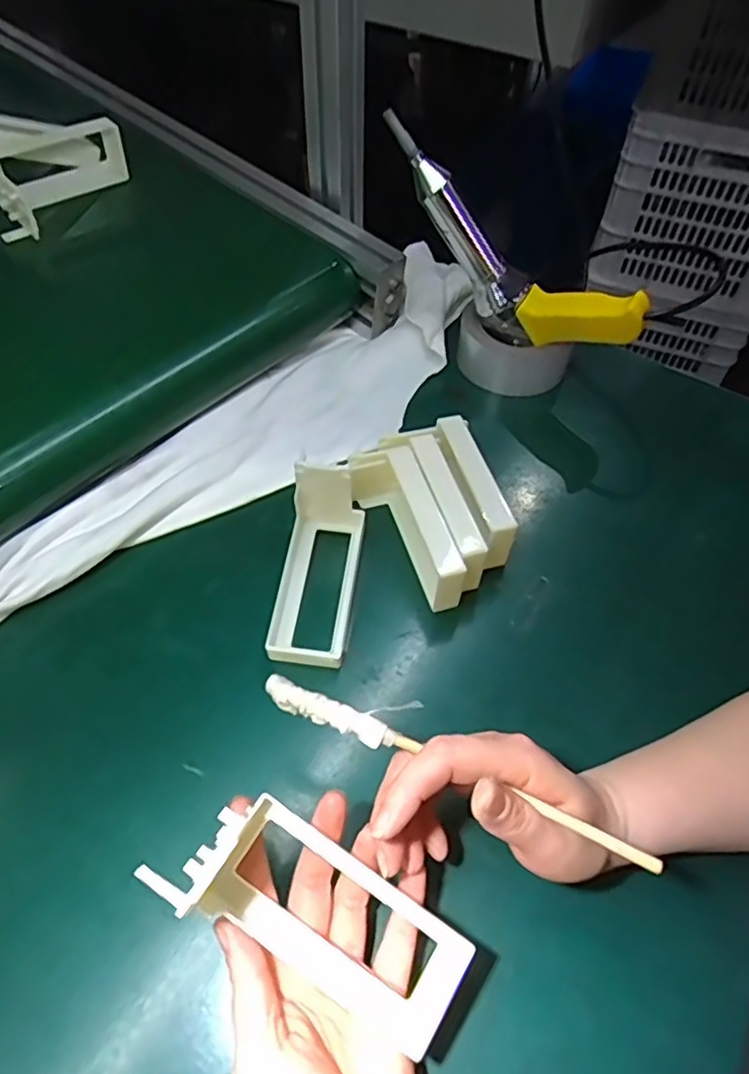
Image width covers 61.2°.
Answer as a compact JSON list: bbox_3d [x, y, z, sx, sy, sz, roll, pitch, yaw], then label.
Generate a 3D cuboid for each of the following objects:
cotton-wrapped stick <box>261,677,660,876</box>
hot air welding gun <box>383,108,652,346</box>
[{"bbox_3d":[0.032,0.110,0.304,0.200,0.007,0.014,19,54,21],"label":"cotton-wrapped stick"},{"bbox_3d":[0.105,-0.242,0.540,0.259,0.113,0.044,36,55,-9],"label":"hot air welding gun"}]

